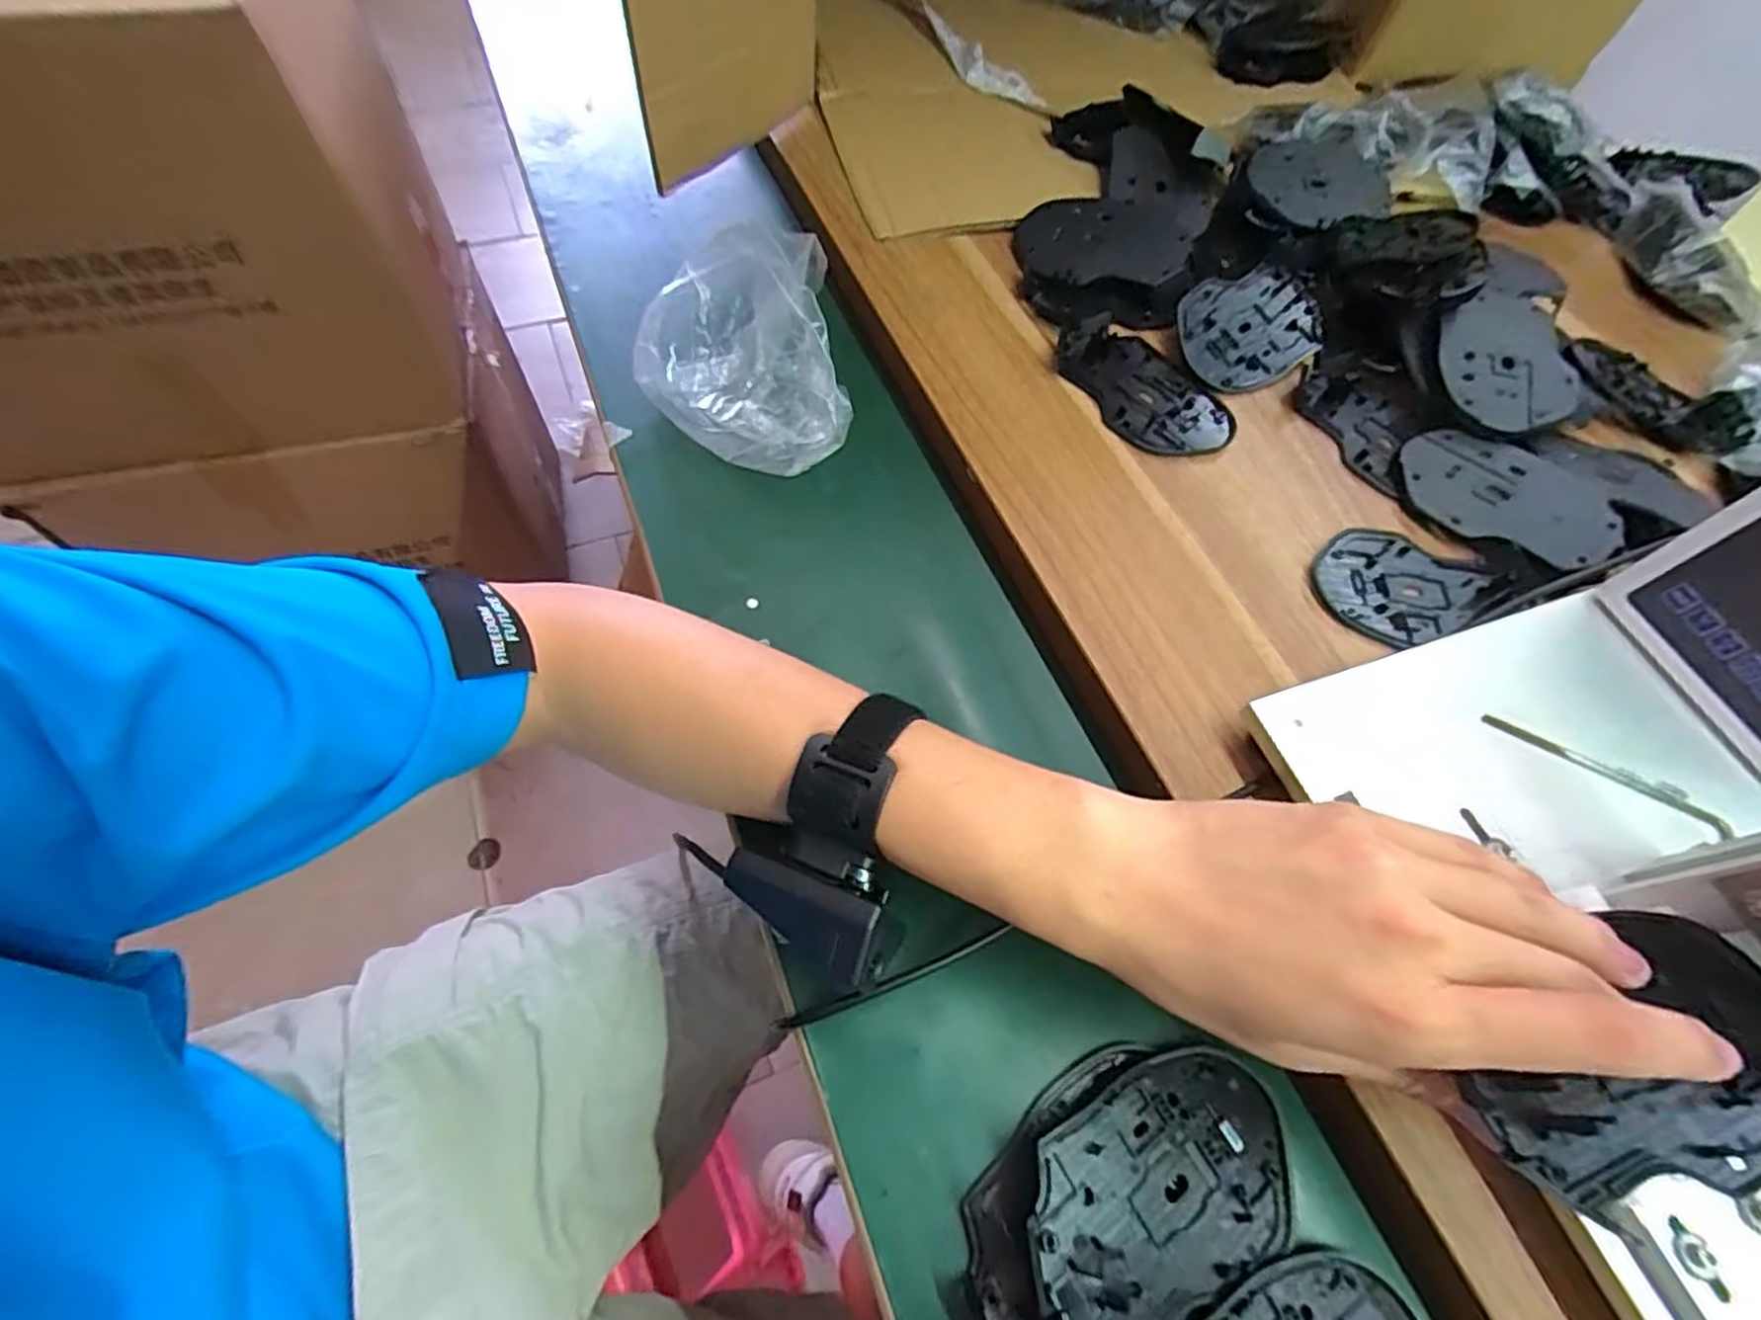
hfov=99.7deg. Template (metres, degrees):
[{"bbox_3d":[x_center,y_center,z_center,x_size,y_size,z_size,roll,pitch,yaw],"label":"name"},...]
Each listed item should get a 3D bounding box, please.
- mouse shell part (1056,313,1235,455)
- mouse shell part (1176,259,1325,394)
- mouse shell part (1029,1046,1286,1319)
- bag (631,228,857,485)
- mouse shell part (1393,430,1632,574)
[{"bbox_3d":[0.158,-0.165,0.450,0.071,0.014,0.115,-33,69,-20],"label":"mouse shell part"},{"bbox_3d":[0.238,-0.212,0.472,0.103,0.023,0.072,-24,67,-10],"label":"mouse shell part"},{"bbox_3d":[0.101,0.189,0.268,0.112,0.009,0.066,-15,63,-24],"label":"mouse shell part"},{"bbox_3d":[-0.079,-0.171,0.418,0.118,0.082,0.122,-10,63,-10],"label":"bag"},{"bbox_3d":[0.350,-0.091,0.418,0.105,0.017,0.068,30,63,11],"label":"mouse shell part"}]

